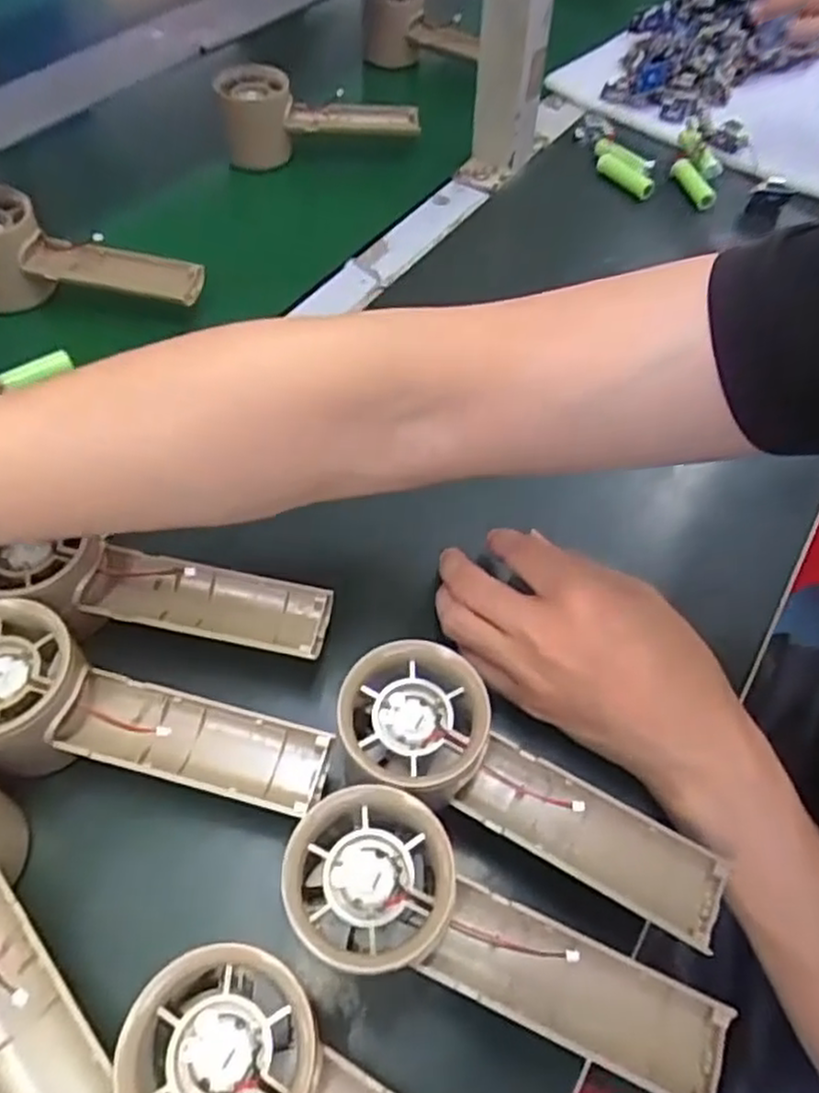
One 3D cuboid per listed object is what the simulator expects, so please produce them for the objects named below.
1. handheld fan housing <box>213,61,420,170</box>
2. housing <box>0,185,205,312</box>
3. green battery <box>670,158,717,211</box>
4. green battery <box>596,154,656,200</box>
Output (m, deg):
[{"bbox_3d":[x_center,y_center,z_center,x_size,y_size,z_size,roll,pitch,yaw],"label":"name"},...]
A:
[{"bbox_3d":[-0.071,-0.343,0.586,0.152,0.058,0.055,-8,57,-10],"label":"handheld fan housing"},{"bbox_3d":[-0.208,-0.176,0.471,0.154,0.075,0.051,7,56,0],"label":"housing"},{"bbox_3d":[0.225,-0.289,0.585,0.015,0.015,0.053,-14,58,-14],"label":"green battery"},{"bbox_3d":[0.171,-0.298,0.588,0.053,0.014,0.015,38,61,20],"label":"green battery"}]

